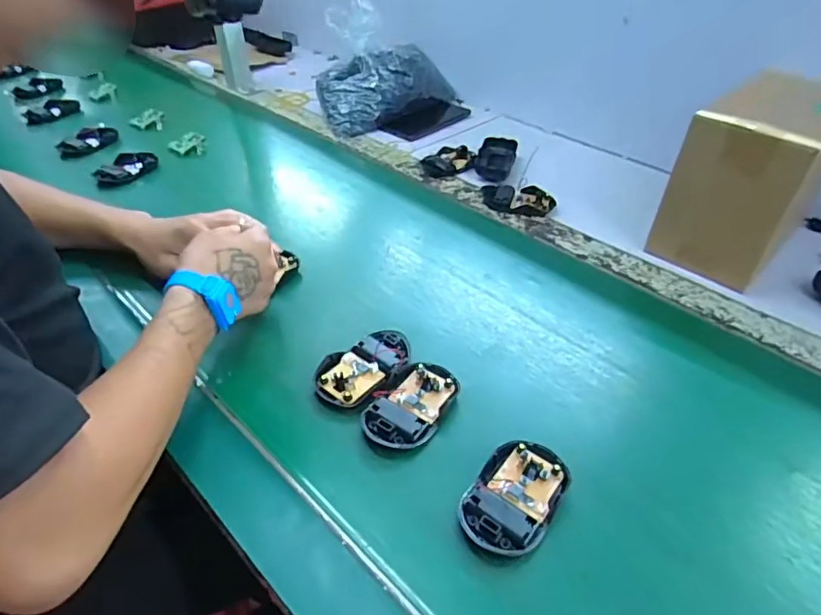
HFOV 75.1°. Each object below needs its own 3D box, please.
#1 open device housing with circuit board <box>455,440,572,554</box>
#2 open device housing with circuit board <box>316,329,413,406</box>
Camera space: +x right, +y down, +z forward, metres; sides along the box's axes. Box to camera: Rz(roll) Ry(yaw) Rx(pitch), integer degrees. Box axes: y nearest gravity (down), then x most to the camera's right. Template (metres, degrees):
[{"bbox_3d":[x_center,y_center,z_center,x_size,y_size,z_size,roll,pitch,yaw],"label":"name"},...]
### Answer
[{"bbox_3d":[0.077,0.137,0.390,0.060,0.012,0.097,26,48,27],"label":"open device housing with circuit board"},{"bbox_3d":[-0.041,0.053,0.484,0.057,0.018,0.096,33,51,32],"label":"open device housing with circuit board"}]

